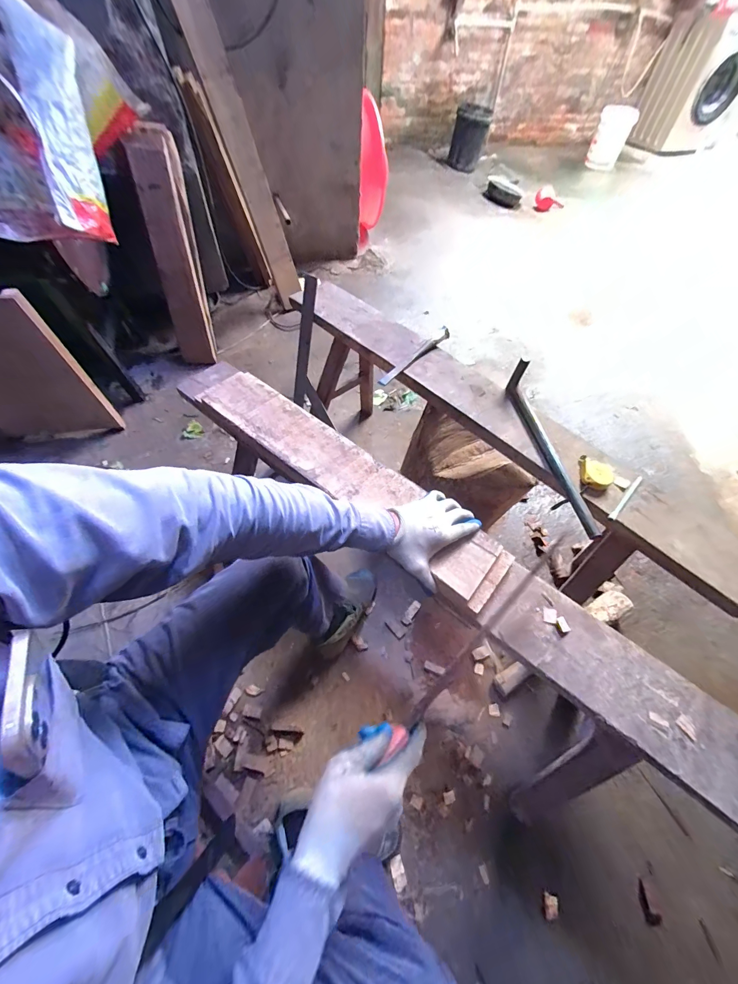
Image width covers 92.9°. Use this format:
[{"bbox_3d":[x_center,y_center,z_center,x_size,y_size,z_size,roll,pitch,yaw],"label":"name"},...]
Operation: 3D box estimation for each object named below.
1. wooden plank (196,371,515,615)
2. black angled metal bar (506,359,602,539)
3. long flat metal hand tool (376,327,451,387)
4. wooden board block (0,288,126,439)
[{"bbox_3d":[-0.061,-0.044,0.643,0.662,0.023,0.117,36,61,18],"label":"wooden plank"},{"bbox_3d":[0.361,-0.104,0.707,0.030,0.062,0.411,-4,57,-7],"label":"black angled metal bar"},{"bbox_3d":[0.116,-0.334,0.857,0.023,0.037,0.252,39,62,20],"label":"long flat metal hand tool"},{"bbox_3d":[-1.040,-0.334,1.030,0.340,0.460,0.034,-15,57,-10],"label":"wooden board block"}]

